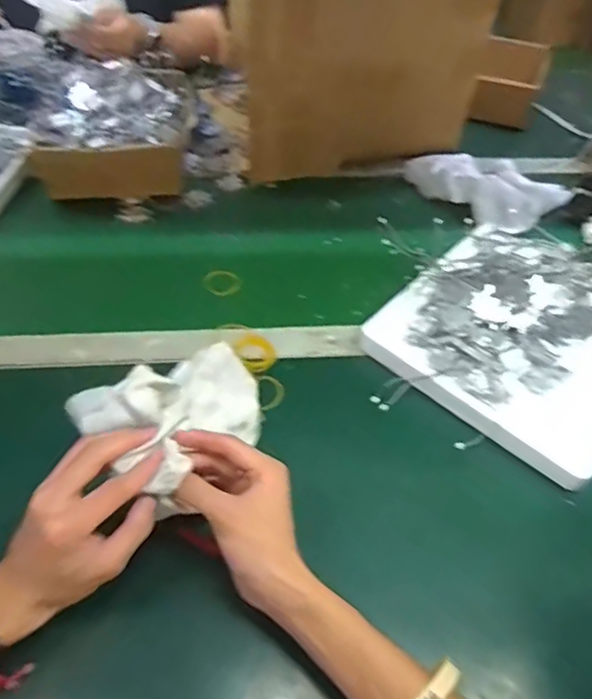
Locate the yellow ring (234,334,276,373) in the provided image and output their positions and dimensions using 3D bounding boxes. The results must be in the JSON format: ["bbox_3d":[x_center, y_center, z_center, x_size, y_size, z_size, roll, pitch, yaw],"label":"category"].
[{"bbox_3d":[-0.041,0.002,0.601,0.040,0.011,0.045,-27,55,-27],"label":"yellow ring"}]

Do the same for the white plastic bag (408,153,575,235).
[{"bbox_3d":[0.274,-0.230,0.821,0.157,0.045,0.162,-21,53,-23],"label":"white plastic bag"}]

